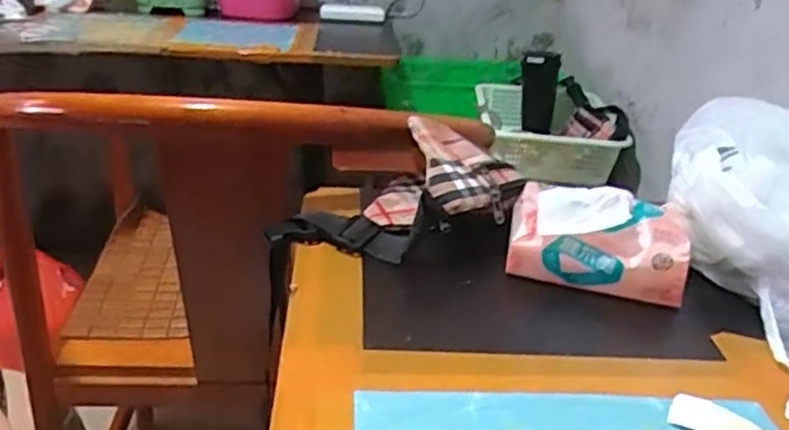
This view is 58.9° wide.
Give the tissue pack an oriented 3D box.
[{"bbox_3d":[0.163,0.018,0.564,0.137,0.073,0.082,11,25,15],"label":"tissue pack"}]

